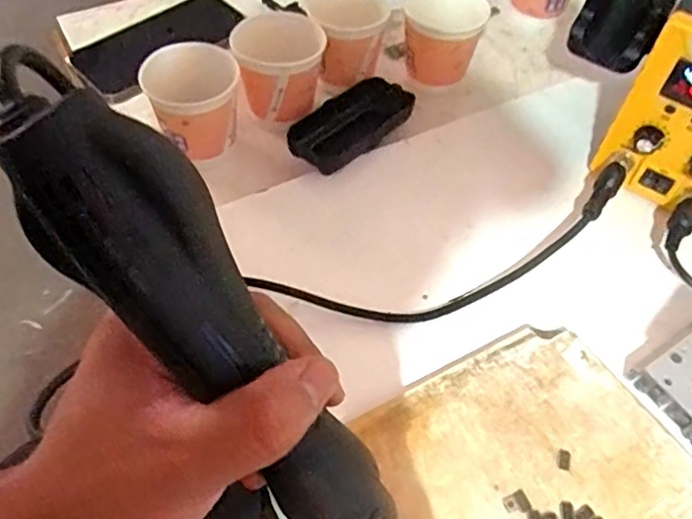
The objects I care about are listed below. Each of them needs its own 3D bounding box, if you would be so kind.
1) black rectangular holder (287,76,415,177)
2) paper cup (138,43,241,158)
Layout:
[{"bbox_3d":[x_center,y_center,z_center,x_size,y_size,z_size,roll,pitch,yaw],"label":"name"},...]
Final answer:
[{"bbox_3d":[0.006,-0.108,0.496,0.053,0.022,0.109,37,59,21],"label":"black rectangular holder"},{"bbox_3d":[-0.112,-0.114,0.461,0.065,0.068,0.063,2,53,-3],"label":"paper cup"}]

